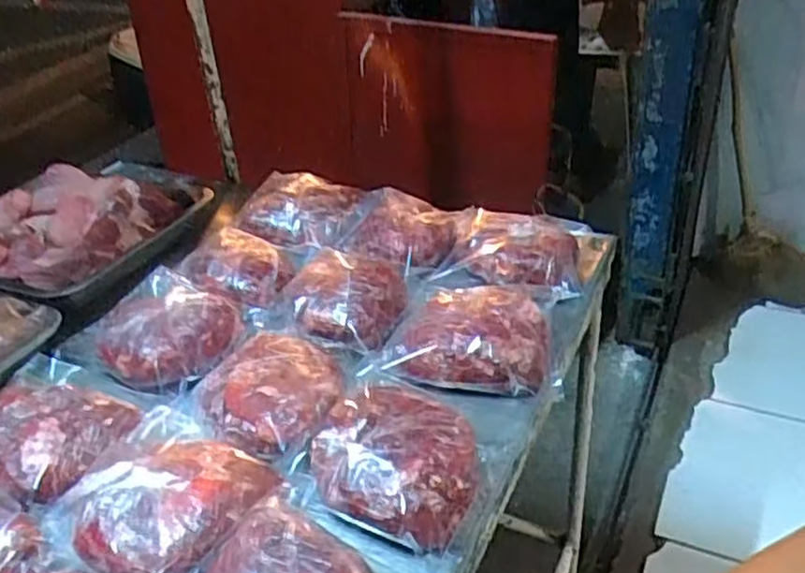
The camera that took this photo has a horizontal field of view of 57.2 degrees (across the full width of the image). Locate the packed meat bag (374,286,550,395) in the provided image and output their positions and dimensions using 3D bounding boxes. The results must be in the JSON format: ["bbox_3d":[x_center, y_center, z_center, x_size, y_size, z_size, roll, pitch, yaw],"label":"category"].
[{"bbox_3d":[0.059,0.039,0.674,0.147,0.048,0.126,1,33,7],"label":"packed meat bag"}]

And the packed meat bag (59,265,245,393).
[{"bbox_3d":[-0.233,0.036,0.710,0.158,0.050,0.135,14,37,26],"label":"packed meat bag"}]

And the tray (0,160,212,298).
[{"bbox_3d":[-0.418,-0.085,0.886,0.306,0.056,0.236,11,36,22],"label":"tray"}]

